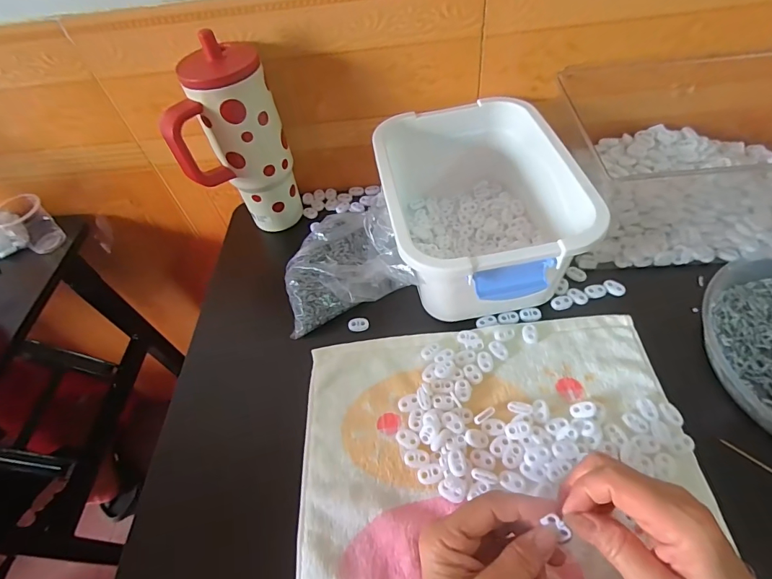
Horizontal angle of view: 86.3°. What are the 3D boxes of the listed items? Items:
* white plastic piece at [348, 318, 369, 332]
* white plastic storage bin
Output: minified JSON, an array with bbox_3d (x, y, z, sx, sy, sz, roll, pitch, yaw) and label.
[{"bbox_3d":[-0.031,0.039,0.461,0.023,0.004,0.015,-8,53,2],"label":"white plastic piece"},{"bbox_3d":[0.094,-0.090,0.463,0.188,0.120,0.260,-11,53,0],"label":"white plastic storage bin"}]

